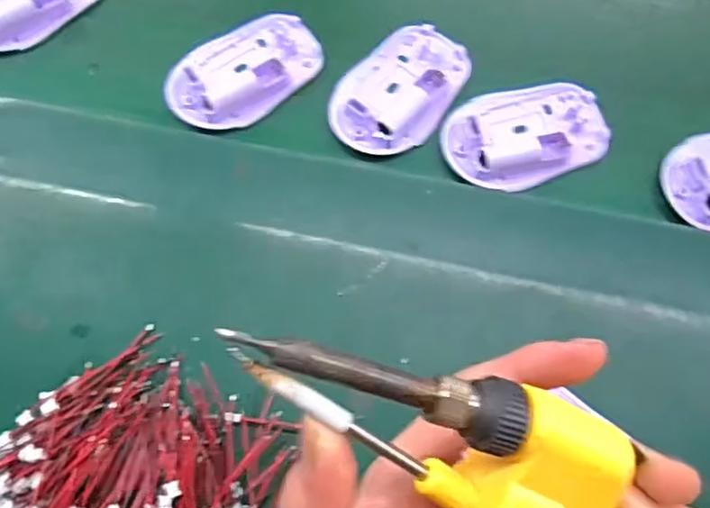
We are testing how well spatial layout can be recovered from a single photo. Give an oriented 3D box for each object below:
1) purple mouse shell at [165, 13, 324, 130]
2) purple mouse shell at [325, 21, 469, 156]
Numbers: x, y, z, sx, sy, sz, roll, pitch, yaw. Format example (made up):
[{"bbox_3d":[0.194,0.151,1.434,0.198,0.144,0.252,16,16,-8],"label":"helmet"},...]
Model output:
[{"bbox_3d":[-0.070,-0.117,0.406,0.097,0.014,0.063,-34,76,-9],"label":"purple mouse shell"},{"bbox_3d":[0.026,-0.102,0.397,0.066,0.016,0.092,30,76,9],"label":"purple mouse shell"}]

